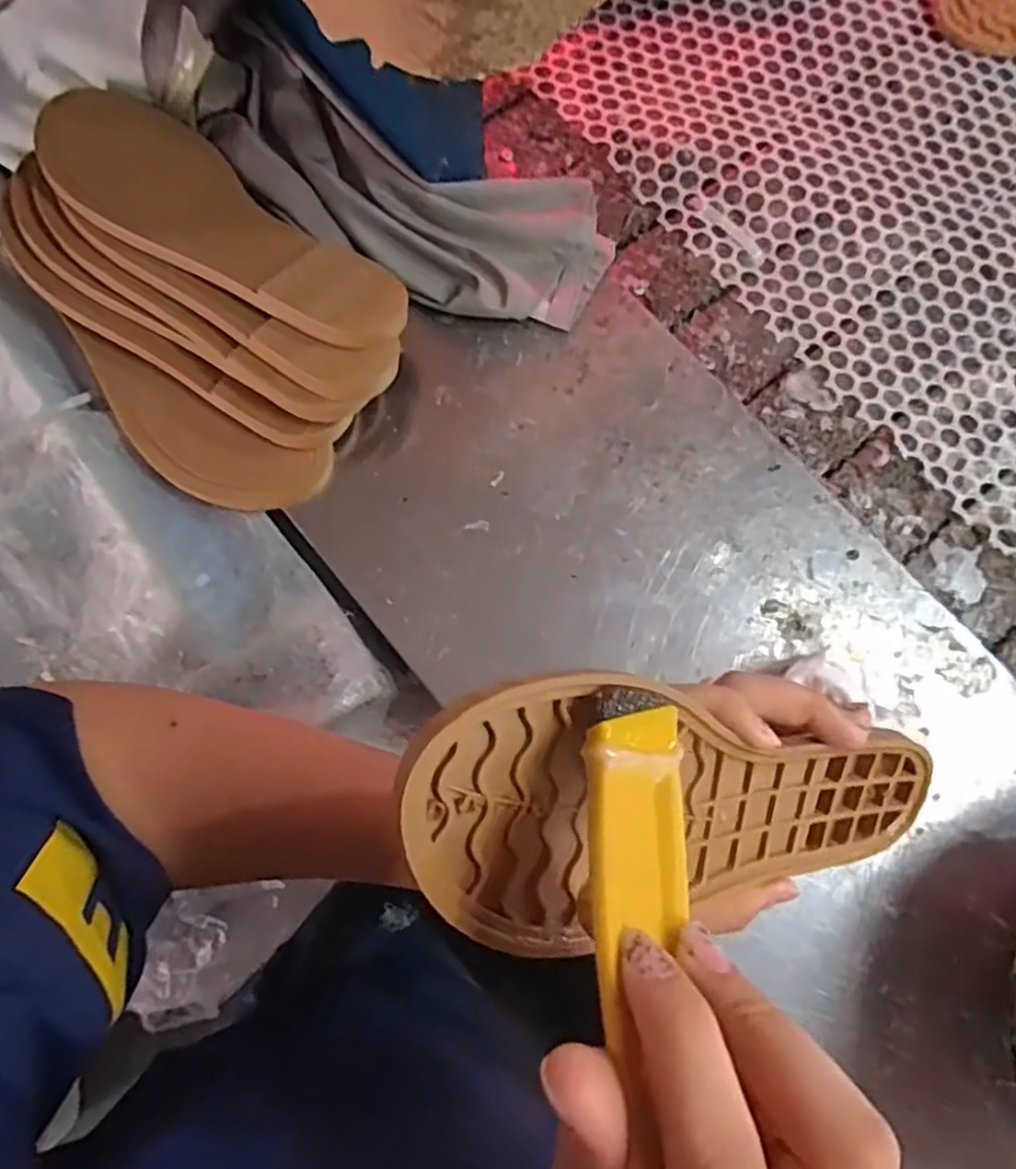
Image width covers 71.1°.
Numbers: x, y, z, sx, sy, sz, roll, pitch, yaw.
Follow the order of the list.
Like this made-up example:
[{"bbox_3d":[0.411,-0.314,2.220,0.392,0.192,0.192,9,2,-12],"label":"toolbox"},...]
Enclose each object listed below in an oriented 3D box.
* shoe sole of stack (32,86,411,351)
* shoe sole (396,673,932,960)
[{"bbox_3d":[-0.160,-0.194,0.371,0.236,0.013,0.077,39,81,8],"label":"shoe sole of stack"},{"bbox_3d":[0.067,0.082,0.247,0.236,0.020,0.085,14,93,-33],"label":"shoe sole"}]

